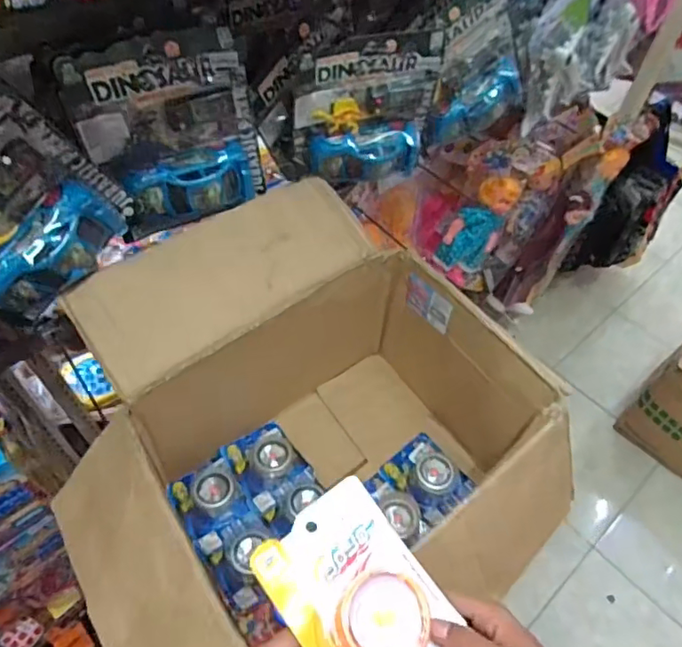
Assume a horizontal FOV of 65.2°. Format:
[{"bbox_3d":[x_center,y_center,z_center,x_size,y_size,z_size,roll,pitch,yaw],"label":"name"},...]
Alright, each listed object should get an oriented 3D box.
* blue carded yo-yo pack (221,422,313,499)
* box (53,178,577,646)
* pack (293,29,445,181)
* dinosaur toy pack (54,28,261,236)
[{"bbox_3d":[-0.110,0.193,0.771,0.096,0.038,0.108,-30,59,-24],"label":"blue carded yo-yo pack"},{"bbox_3d":[-0.046,0.153,0.642,0.519,0.304,0.487,-35,61,-27],"label":"box"},{"bbox_3d":[0.036,-0.277,0.710,0.195,0.181,0.048,-10,53,-11],"label":"pack"},{"bbox_3d":[-0.193,-0.218,0.621,0.197,0.183,0.091,-13,53,-13],"label":"dinosaur toy pack"}]

